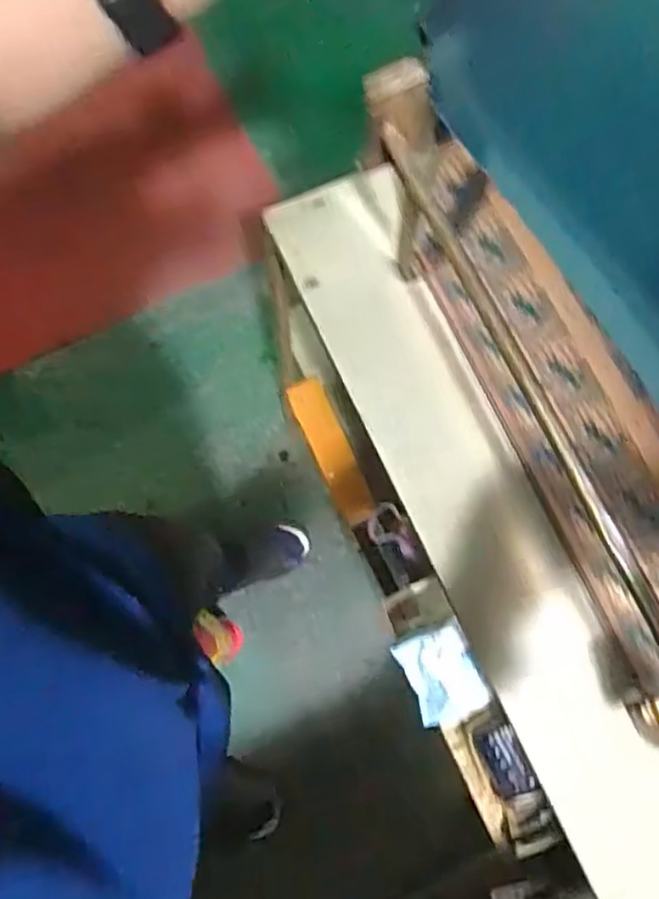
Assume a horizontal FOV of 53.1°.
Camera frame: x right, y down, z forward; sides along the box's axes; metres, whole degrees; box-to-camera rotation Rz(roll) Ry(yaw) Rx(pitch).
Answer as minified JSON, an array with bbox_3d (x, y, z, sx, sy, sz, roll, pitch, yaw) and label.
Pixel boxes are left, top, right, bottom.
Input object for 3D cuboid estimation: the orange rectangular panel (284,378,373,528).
[{"bbox_3d":[0.002,-0.001,1.156,0.064,0.026,0.255,-27,104,-5],"label":"orange rectangular panel"}]

